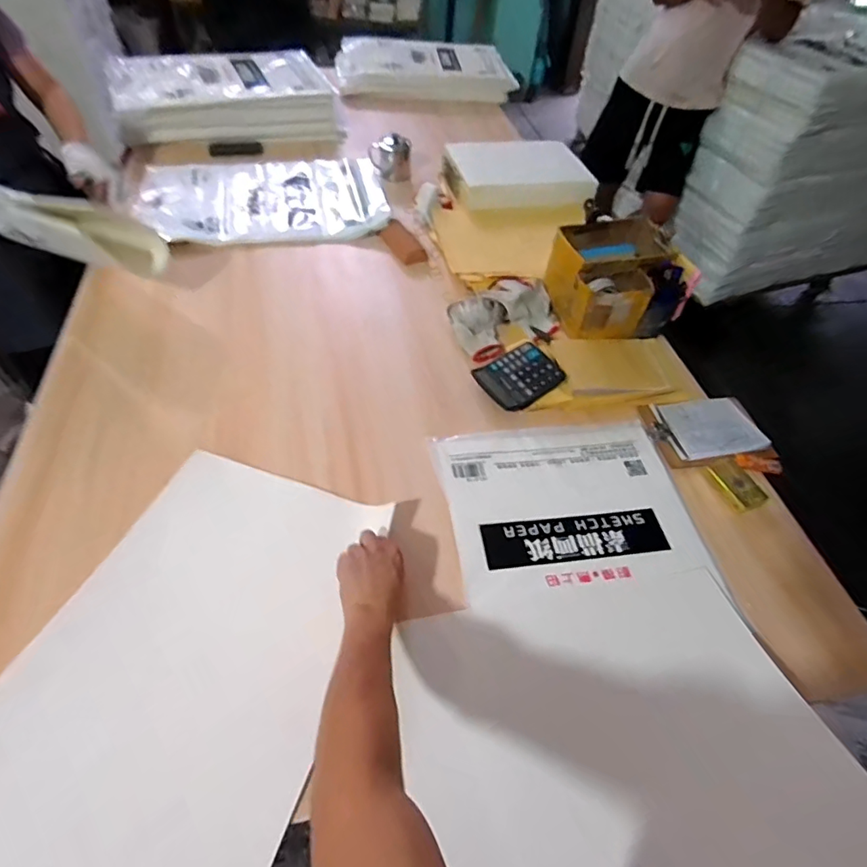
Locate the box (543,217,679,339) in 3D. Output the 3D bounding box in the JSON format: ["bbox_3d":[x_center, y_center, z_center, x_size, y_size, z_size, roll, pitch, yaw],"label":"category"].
[{"bbox_3d":[0.381,-0.325,1.087,0.228,0.140,0.236,-7,53,-11],"label":"box"}]

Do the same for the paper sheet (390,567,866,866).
[{"bbox_3d":[0.209,0.357,0.586,0.451,0.105,0.366,-7,53,-10],"label":"paper sheet"}]

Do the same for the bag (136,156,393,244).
[{"bbox_3d":[-0.437,-0.624,1.324,0.619,0.040,0.413,-8,53,-11],"label":"bag"}]

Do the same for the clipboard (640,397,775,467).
[{"bbox_3d":[0.491,-0.005,0.928,0.211,0.020,0.138,-3,53,-8],"label":"clipboard"}]

